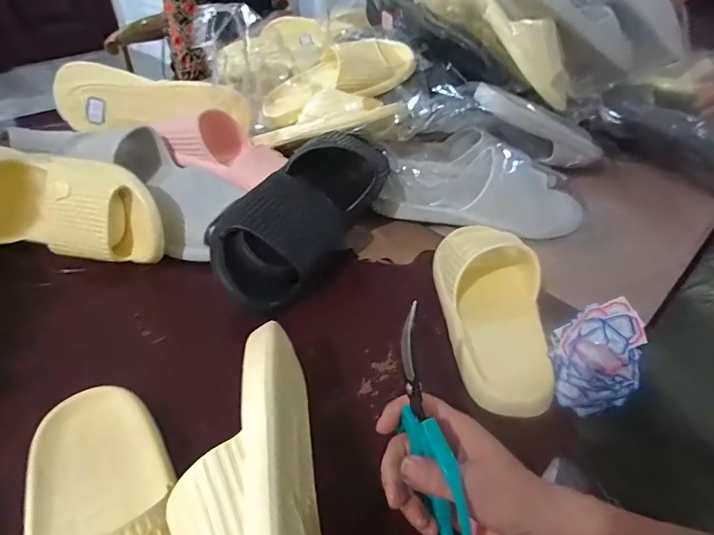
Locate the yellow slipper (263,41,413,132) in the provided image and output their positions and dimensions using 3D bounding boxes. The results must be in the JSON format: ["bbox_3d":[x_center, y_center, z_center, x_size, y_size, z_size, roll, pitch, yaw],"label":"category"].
[{"bbox_3d":[-0.037,-0.298,0.694,0.242,0.082,0.120,-11,37,21],"label":"yellow slipper"}]

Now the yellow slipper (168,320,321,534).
[{"bbox_3d":[-0.062,0.134,0.269,0.074,0.095,0.236,-5,42,-8],"label":"yellow slipper"}]

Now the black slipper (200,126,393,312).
[{"bbox_3d":[-0.057,-0.067,0.510,0.082,0.103,0.263,23,45,22],"label":"black slipper"}]

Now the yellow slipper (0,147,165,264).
[{"bbox_3d":[-0.340,-0.072,0.500,0.264,0.105,0.076,8,19,7],"label":"yellow slipper"}]

